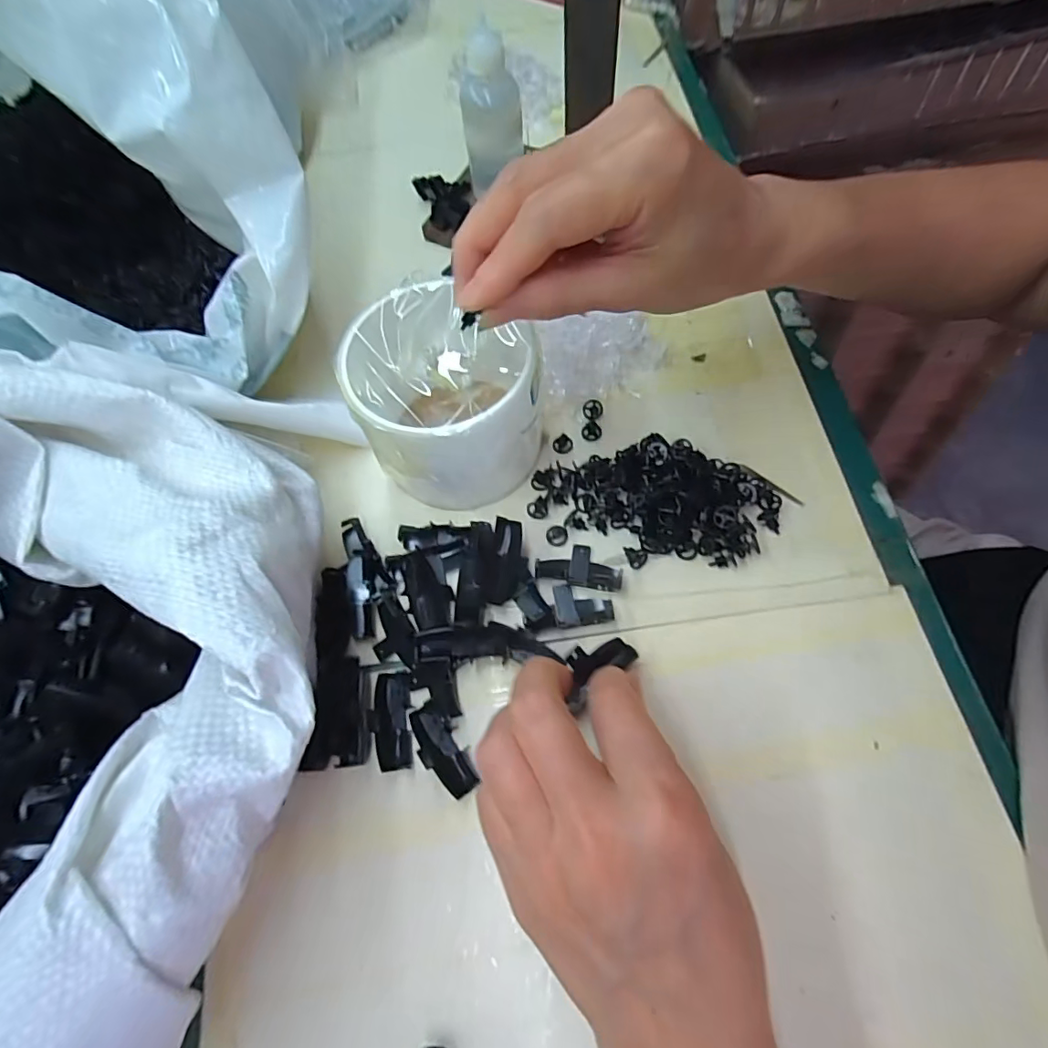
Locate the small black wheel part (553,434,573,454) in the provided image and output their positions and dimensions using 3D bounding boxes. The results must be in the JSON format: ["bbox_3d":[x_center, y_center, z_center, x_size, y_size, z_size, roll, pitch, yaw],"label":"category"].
[{"bbox_3d":[0.021,-0.043,0.280,0.011,0.004,0.011,-1,67,2],"label":"small black wheel part"}]

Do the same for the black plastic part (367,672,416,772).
[{"bbox_3d":[-0.059,0.087,0.230,0.018,0.007,0.039,-1,67,1],"label":"black plastic part"}]

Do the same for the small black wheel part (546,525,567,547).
[{"bbox_3d":[0.017,0.005,0.261,0.011,0.004,0.010,-1,67,2],"label":"small black wheel part"}]

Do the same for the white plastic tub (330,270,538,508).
[{"bbox_3d":[-0.036,-0.060,0.250,0.081,0.077,0.085,-1,67,2],"label":"white plastic tub"}]

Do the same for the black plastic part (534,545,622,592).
[{"bbox_3d":[0.027,0.019,0.253,0.041,0.005,0.021,8,68,5],"label":"black plastic part"}]

